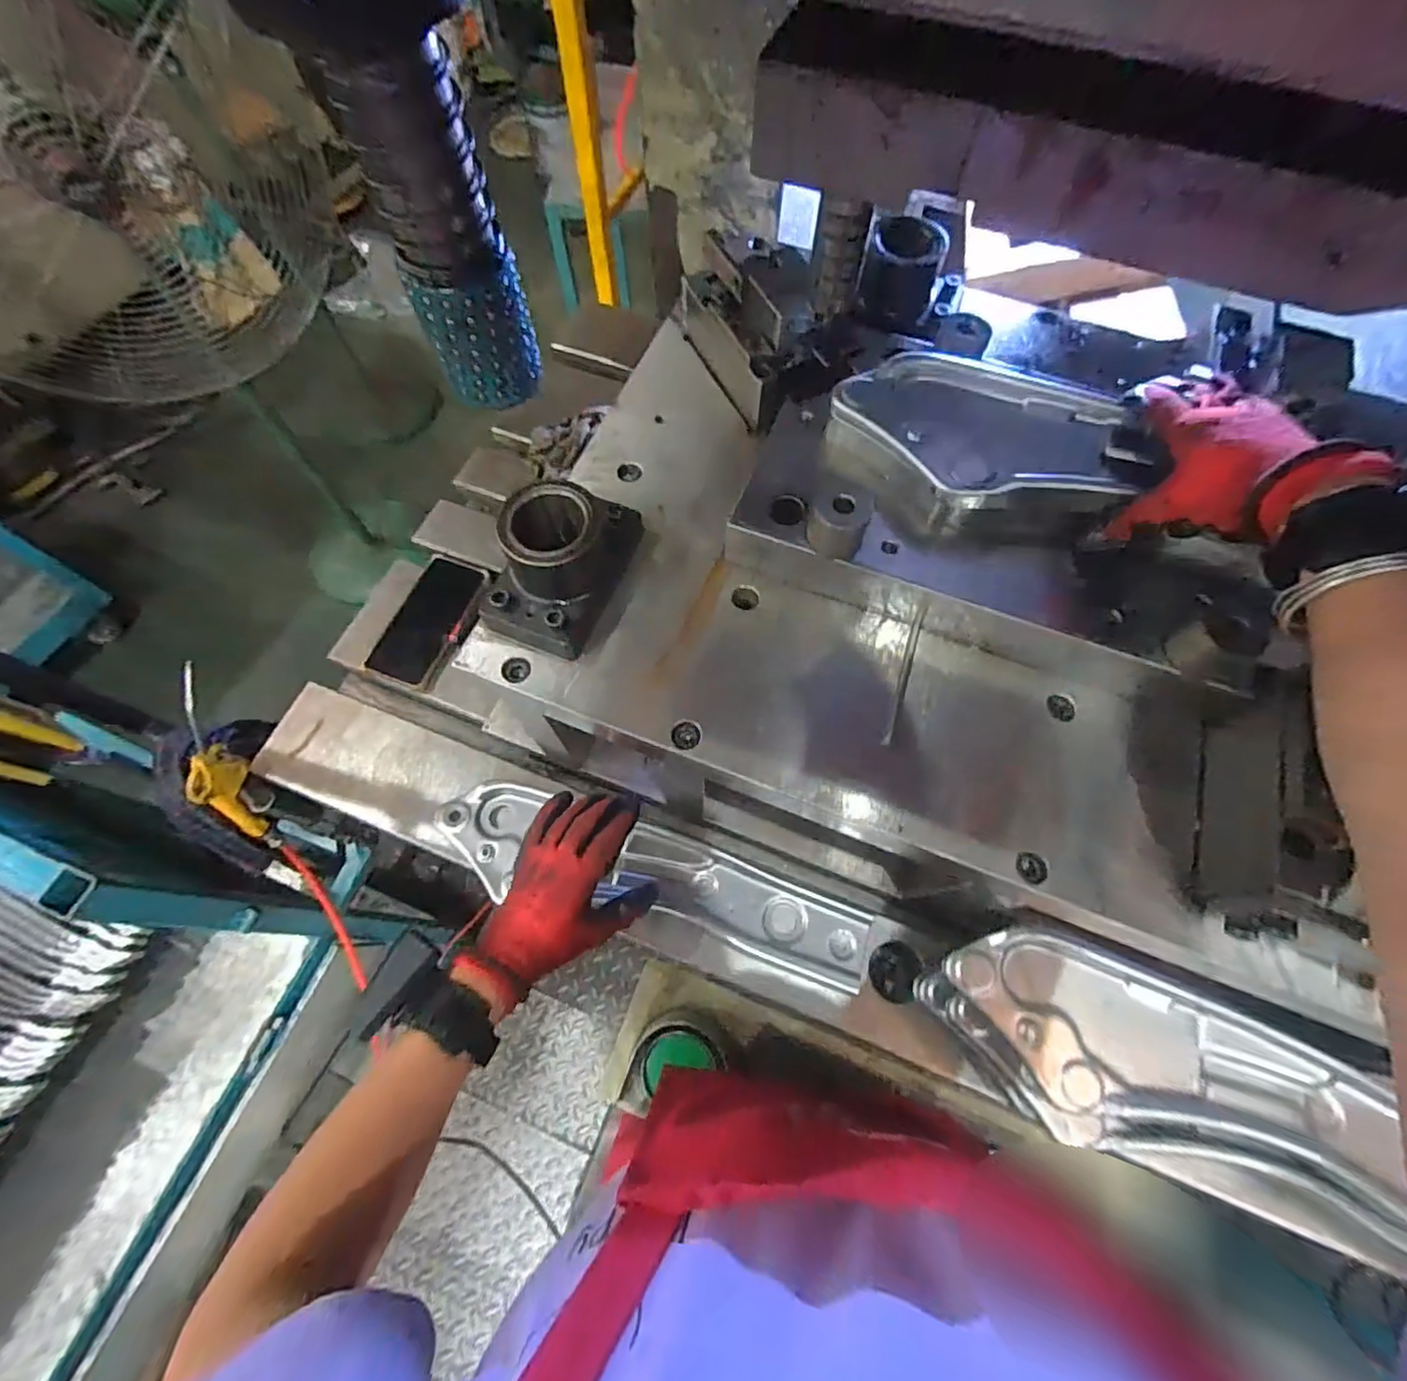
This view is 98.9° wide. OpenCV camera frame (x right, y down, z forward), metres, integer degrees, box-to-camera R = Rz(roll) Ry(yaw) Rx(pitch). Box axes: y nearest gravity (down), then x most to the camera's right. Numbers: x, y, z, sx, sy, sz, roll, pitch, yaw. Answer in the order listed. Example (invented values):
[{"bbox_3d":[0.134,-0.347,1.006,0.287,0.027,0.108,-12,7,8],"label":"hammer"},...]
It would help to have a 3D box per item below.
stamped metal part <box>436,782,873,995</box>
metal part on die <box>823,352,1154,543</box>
[{"bbox_3d":[-0.052,0.182,0.583,0.426,0.029,0.094,17,67,5],"label":"stamped metal part"},{"bbox_3d":[0.197,-0.183,0.449,0.202,0.054,0.128,6,66,2],"label":"metal part on die"}]

